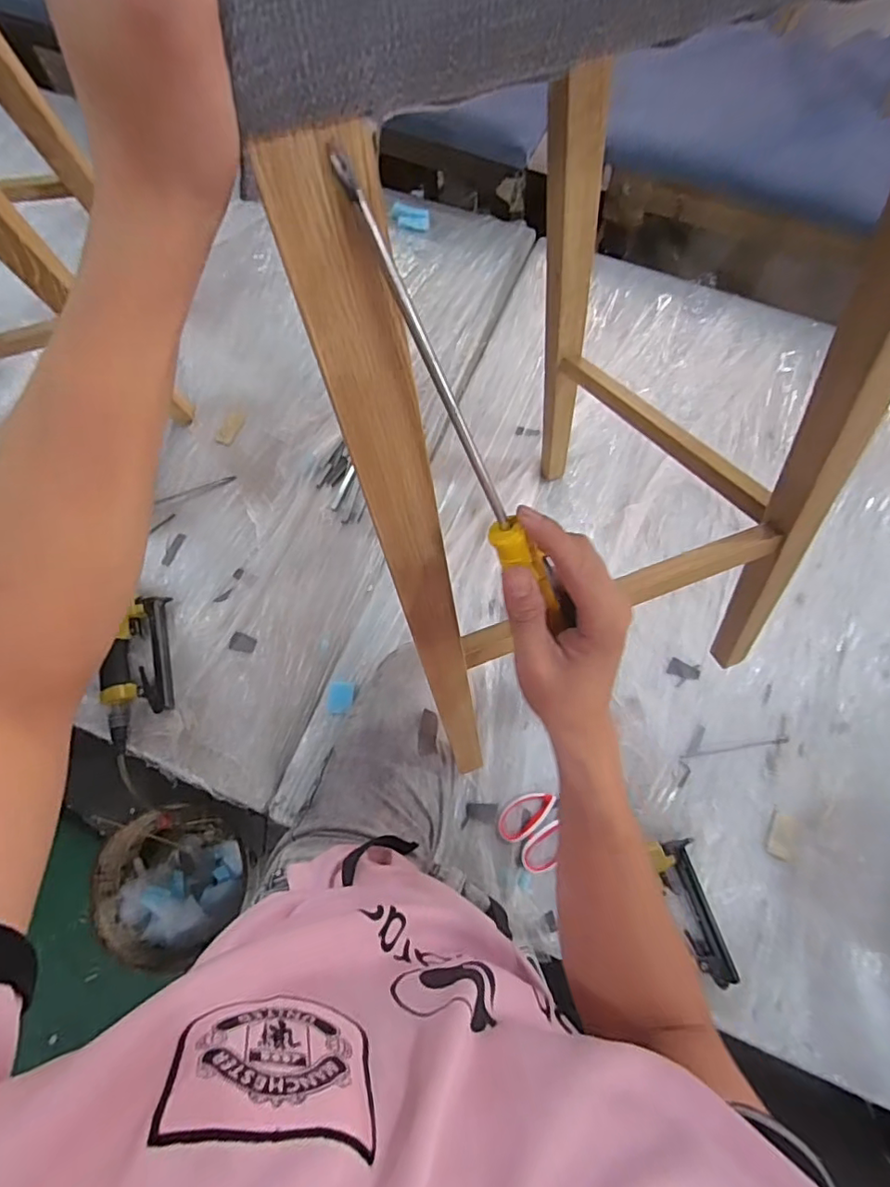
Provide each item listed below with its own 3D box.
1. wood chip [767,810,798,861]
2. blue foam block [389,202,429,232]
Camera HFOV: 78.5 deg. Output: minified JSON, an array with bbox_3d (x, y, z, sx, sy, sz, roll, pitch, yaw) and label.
[{"bbox_3d":[0.485,0.350,0.784,0.035,0.004,0.061,20,74,7],"label":"wood chip"},{"bbox_3d":[-0.071,-0.764,1.102,0.075,0.024,0.040,6,73,3],"label":"blue foam block"}]

